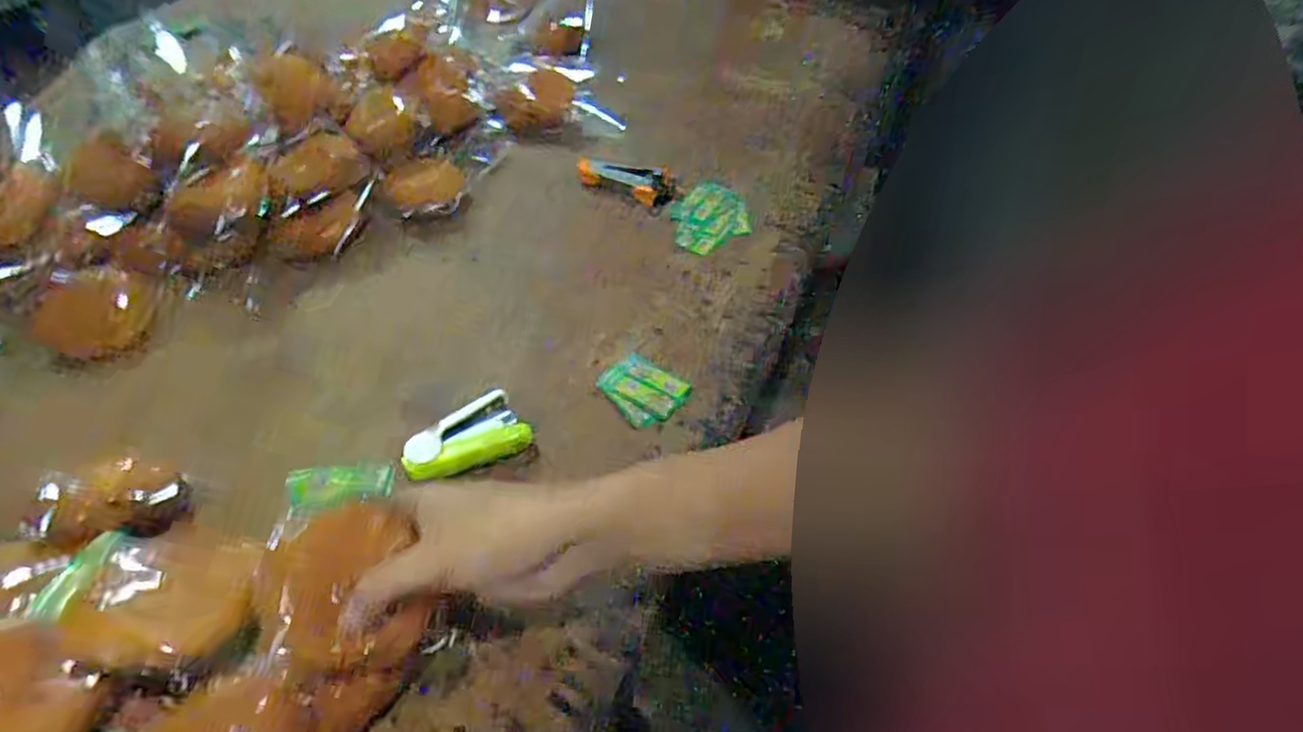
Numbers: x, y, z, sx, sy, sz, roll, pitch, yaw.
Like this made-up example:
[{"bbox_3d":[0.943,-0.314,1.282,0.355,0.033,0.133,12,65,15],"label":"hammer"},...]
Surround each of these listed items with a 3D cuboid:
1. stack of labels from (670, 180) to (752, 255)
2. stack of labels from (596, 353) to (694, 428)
[{"bbox_3d":[0.056,-0.143,0.661,0.070,0.014,0.086,-5,51,-6],"label":"stack of labels"},{"bbox_3d":[-0.009,0.018,0.524,0.064,0.007,0.053,27,57,26],"label":"stack of labels"}]

